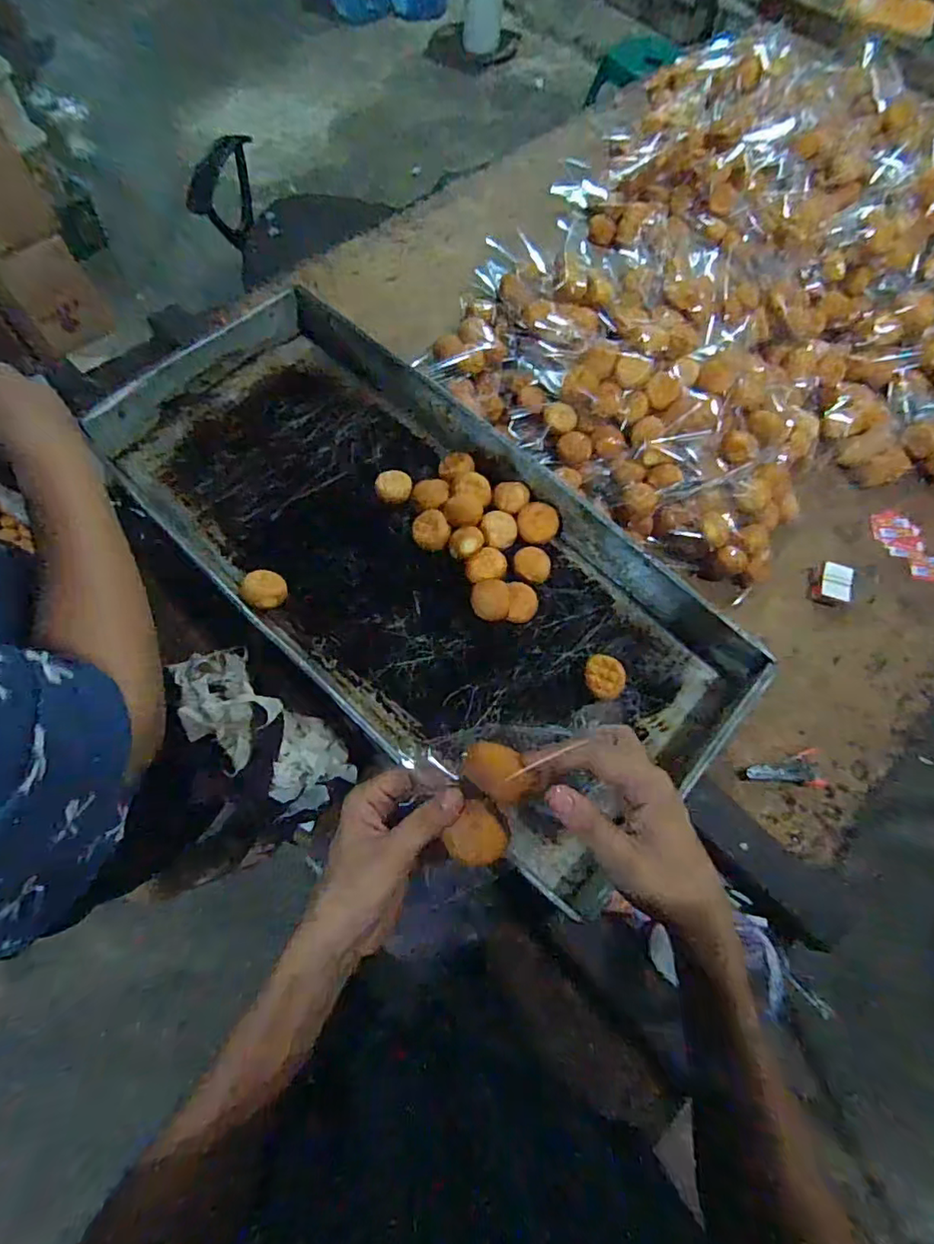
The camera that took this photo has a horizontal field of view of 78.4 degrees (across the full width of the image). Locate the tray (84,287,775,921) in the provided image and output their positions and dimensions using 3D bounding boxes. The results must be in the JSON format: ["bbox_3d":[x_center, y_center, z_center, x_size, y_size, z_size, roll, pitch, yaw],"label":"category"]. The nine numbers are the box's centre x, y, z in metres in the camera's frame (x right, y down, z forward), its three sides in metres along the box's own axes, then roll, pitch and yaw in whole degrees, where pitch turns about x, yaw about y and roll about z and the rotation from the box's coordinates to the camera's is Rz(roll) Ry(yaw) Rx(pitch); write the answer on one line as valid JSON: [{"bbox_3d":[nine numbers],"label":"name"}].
[{"bbox_3d":[-0.087,-0.097,0.739,0.874,0.108,0.387,41,71,14],"label":"tray"}]

